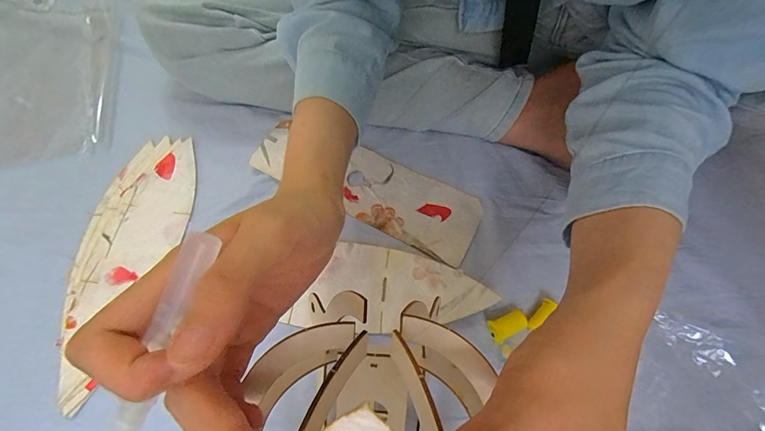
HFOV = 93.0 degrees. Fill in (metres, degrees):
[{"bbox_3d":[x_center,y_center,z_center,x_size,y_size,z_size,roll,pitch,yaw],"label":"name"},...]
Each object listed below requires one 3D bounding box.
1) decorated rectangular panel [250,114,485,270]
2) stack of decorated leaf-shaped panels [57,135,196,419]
[{"bbox_3d":[-0.020,-0.036,0.396,0.255,0.006,0.082,27,66,13],"label":"decorated rectangular panel"},{"bbox_3d":[-0.271,0.036,0.375,0.101,0.007,0.270,15,67,8],"label":"stack of decorated leaf-shaped panels"}]

